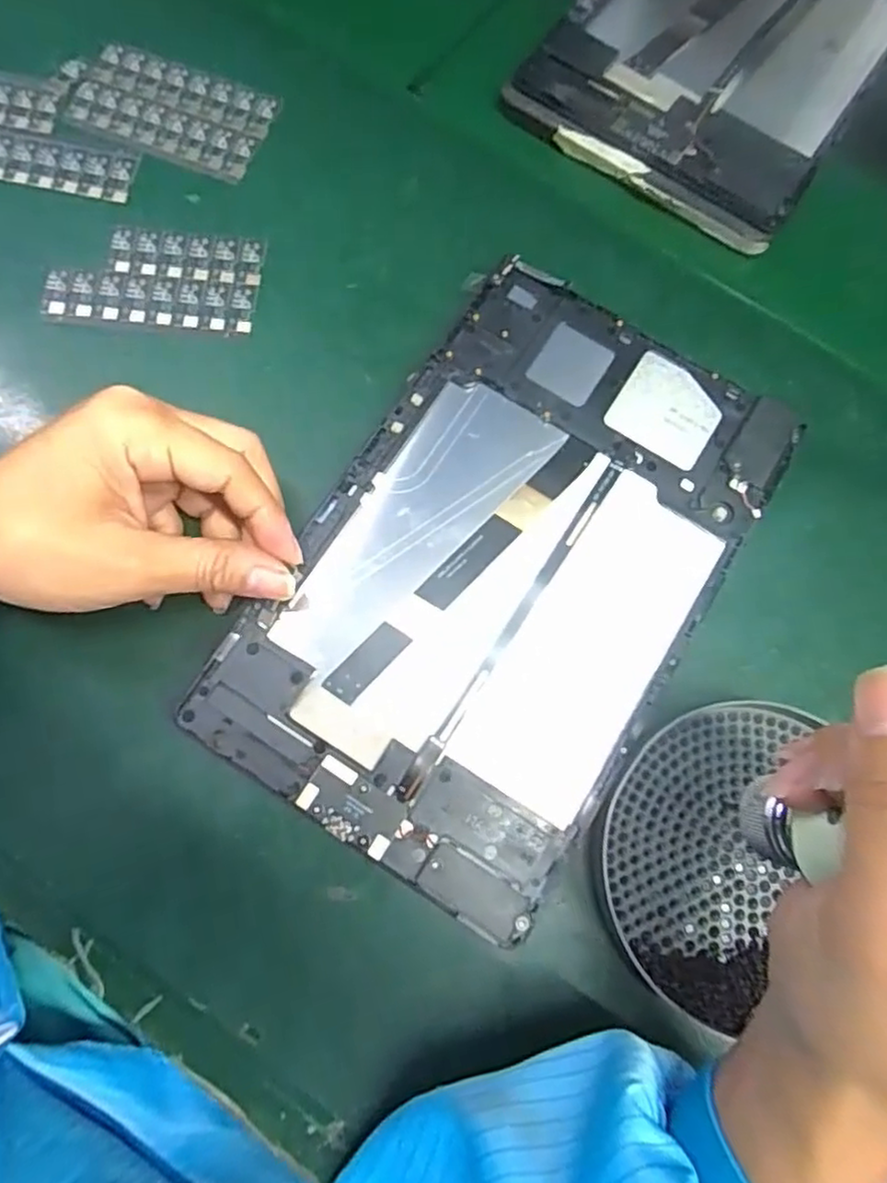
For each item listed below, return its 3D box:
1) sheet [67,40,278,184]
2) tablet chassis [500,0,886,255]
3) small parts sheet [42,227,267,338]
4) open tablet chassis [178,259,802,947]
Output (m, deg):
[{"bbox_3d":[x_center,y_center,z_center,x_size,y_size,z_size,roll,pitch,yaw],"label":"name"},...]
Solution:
[{"bbox_3d":[-0.133,-0.234,0.333,0.093,0.004,0.051,19,76,4],"label":"sheet"},{"bbox_3d":[0.159,-0.301,0.355,0.146,0.009,0.238,34,78,7],"label":"tablet chassis"},{"bbox_3d":[-0.131,-0.143,0.311,0.093,0.004,0.051,5,76,0],"label":"small parts sheet"},{"bbox_3d":[0.026,-0.010,0.270,0.147,0.007,0.235,34,78,7],"label":"open tablet chassis"}]

